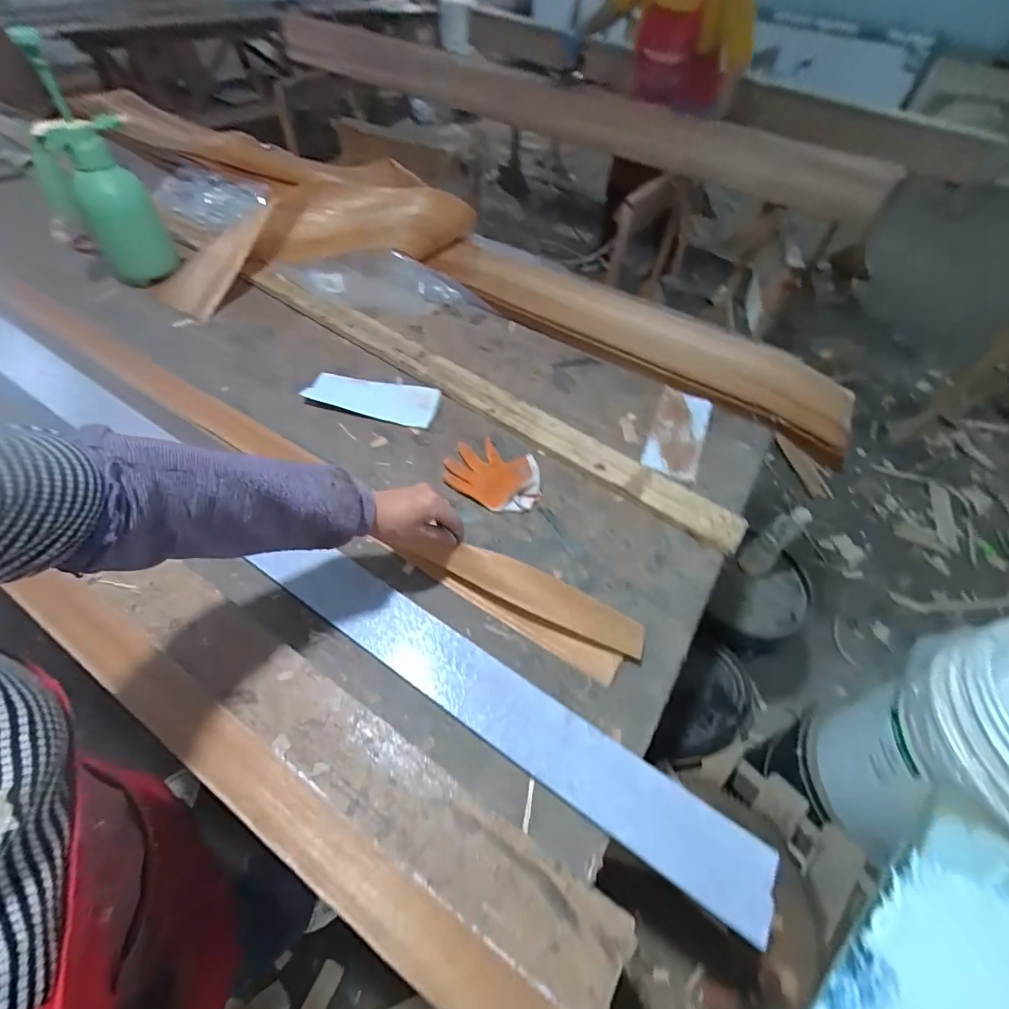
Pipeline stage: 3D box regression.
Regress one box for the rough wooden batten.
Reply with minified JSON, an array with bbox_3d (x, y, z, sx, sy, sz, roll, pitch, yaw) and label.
[{"bbox_3d":[-0.107,-0.242,0.864,1.109,0.027,0.057,34,57,19],"label":"rough wooden batten"}]

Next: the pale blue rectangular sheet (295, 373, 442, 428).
[{"bbox_3d":[-0.233,-0.195,0.822,0.229,0.011,0.101,14,53,5],"label":"pale blue rectangular sheet"}]

